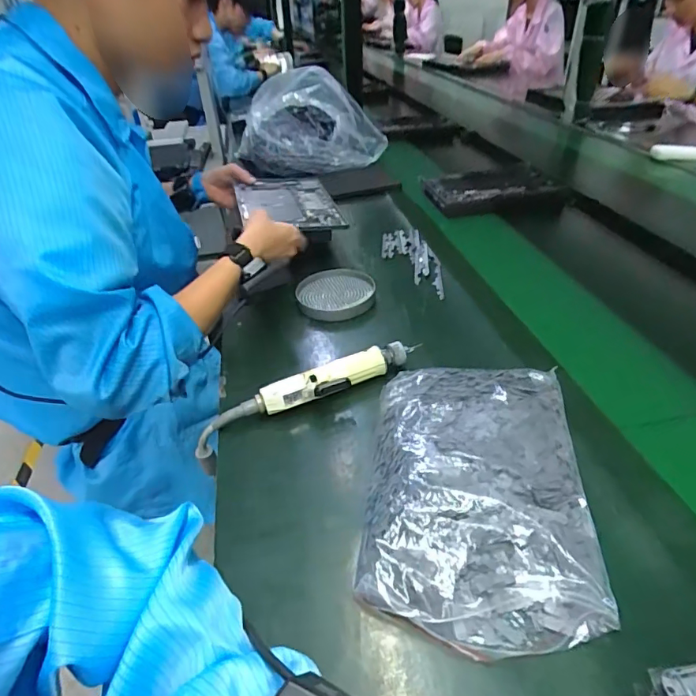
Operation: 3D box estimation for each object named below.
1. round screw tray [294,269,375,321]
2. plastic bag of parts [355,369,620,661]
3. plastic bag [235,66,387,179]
[{"bbox_3d":[-0.016,-0.077,0.692,0.113,0.026,0.109,-2,38,2],"label":"round screw tray"},{"bbox_3d":[0.111,0.109,0.414,0.174,0.030,0.265,4,38,9],"label":"plastic bag of parts"},{"bbox_3d":[-0.100,-0.552,1.150,0.281,0.215,0.312,-24,42,-24],"label":"plastic bag"}]

